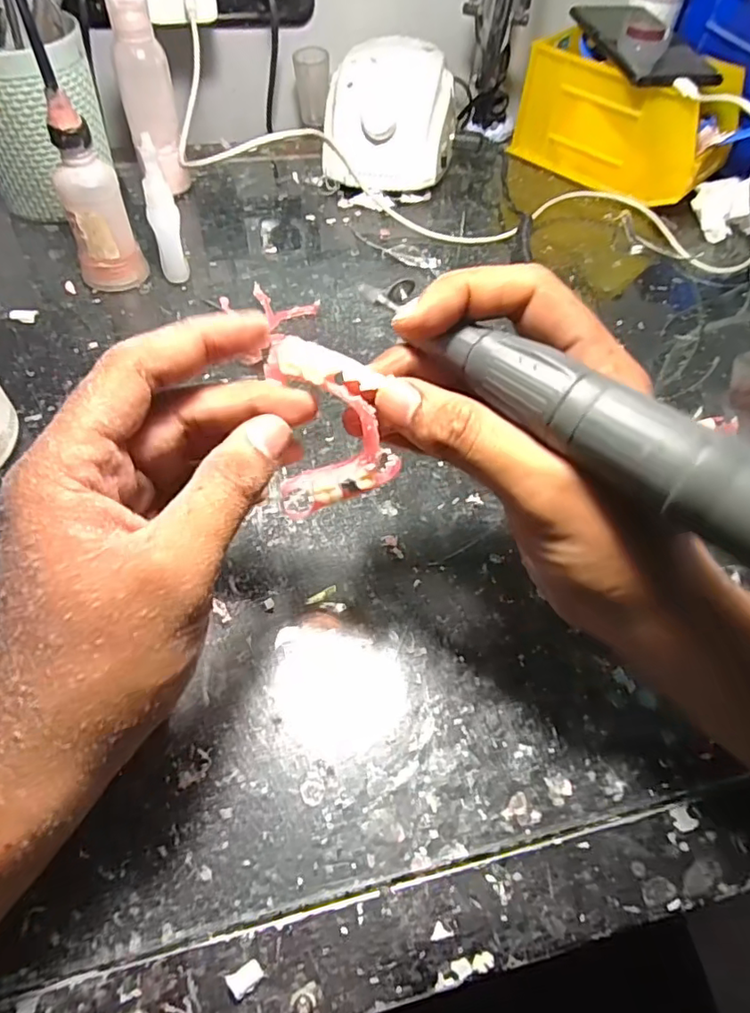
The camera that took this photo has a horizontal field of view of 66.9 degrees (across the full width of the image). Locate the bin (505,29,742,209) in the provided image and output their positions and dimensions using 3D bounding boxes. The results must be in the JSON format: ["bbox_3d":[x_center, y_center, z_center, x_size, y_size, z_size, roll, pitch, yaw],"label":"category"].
[{"bbox_3d":[0.223,-0.343,0.505,0.165,0.087,0.097,39,61,21],"label":"bin"}]

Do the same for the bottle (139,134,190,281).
[{"bbox_3d":[-0.138,-0.189,0.371,0.019,0.086,0.021,-12,57,-12],"label":"bottle"}]

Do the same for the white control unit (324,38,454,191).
[{"bbox_3d":[0.015,-0.328,0.483,0.106,0.080,0.122,9,55,2],"label":"white control unit"}]

